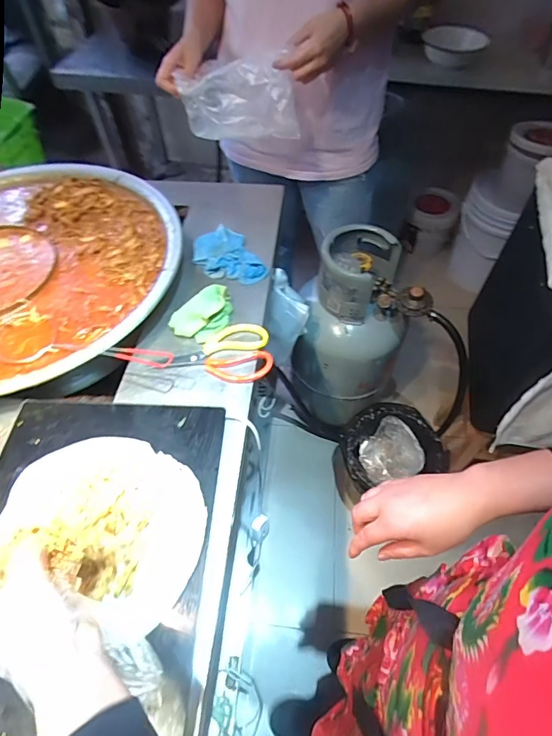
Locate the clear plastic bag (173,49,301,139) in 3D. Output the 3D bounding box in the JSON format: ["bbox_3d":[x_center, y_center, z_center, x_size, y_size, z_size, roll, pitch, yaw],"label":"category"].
[{"bbox_3d":[-0.066,-0.495,0.798,0.208,0.130,0.045,0,48,9],"label":"clear plastic bag"}]

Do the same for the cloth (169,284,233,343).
[{"bbox_3d":[-0.118,-0.089,0.706,0.110,0.039,0.076,-29,61,-16],"label":"cloth"}]

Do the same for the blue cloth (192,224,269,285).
[{"bbox_3d":[-0.089,-0.204,0.792,0.104,0.027,0.137,-24,60,-14],"label":"blue cloth"}]

